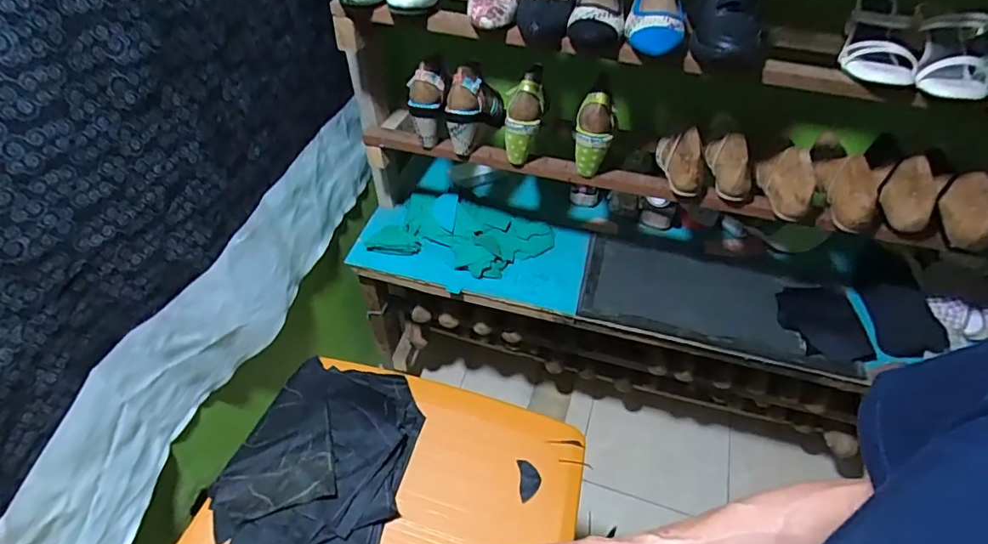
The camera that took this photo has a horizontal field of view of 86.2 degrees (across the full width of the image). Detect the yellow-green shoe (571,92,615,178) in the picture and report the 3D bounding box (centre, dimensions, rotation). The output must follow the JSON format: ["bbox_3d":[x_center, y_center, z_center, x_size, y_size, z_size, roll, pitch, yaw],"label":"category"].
[{"bbox_3d":[0.171,-0.237,0.918,0.063,0.139,0.052,13,48,10],"label":"yellow-green shoe"}]

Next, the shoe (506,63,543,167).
[{"bbox_3d":[0.055,-0.269,0.932,0.054,0.173,0.079,23,29,19],"label":"shoe"}]

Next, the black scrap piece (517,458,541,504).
[{"bbox_3d":[0.050,0.290,0.737,0.030,0.006,0.059,-1,47,-2],"label":"black scrap piece"}]

